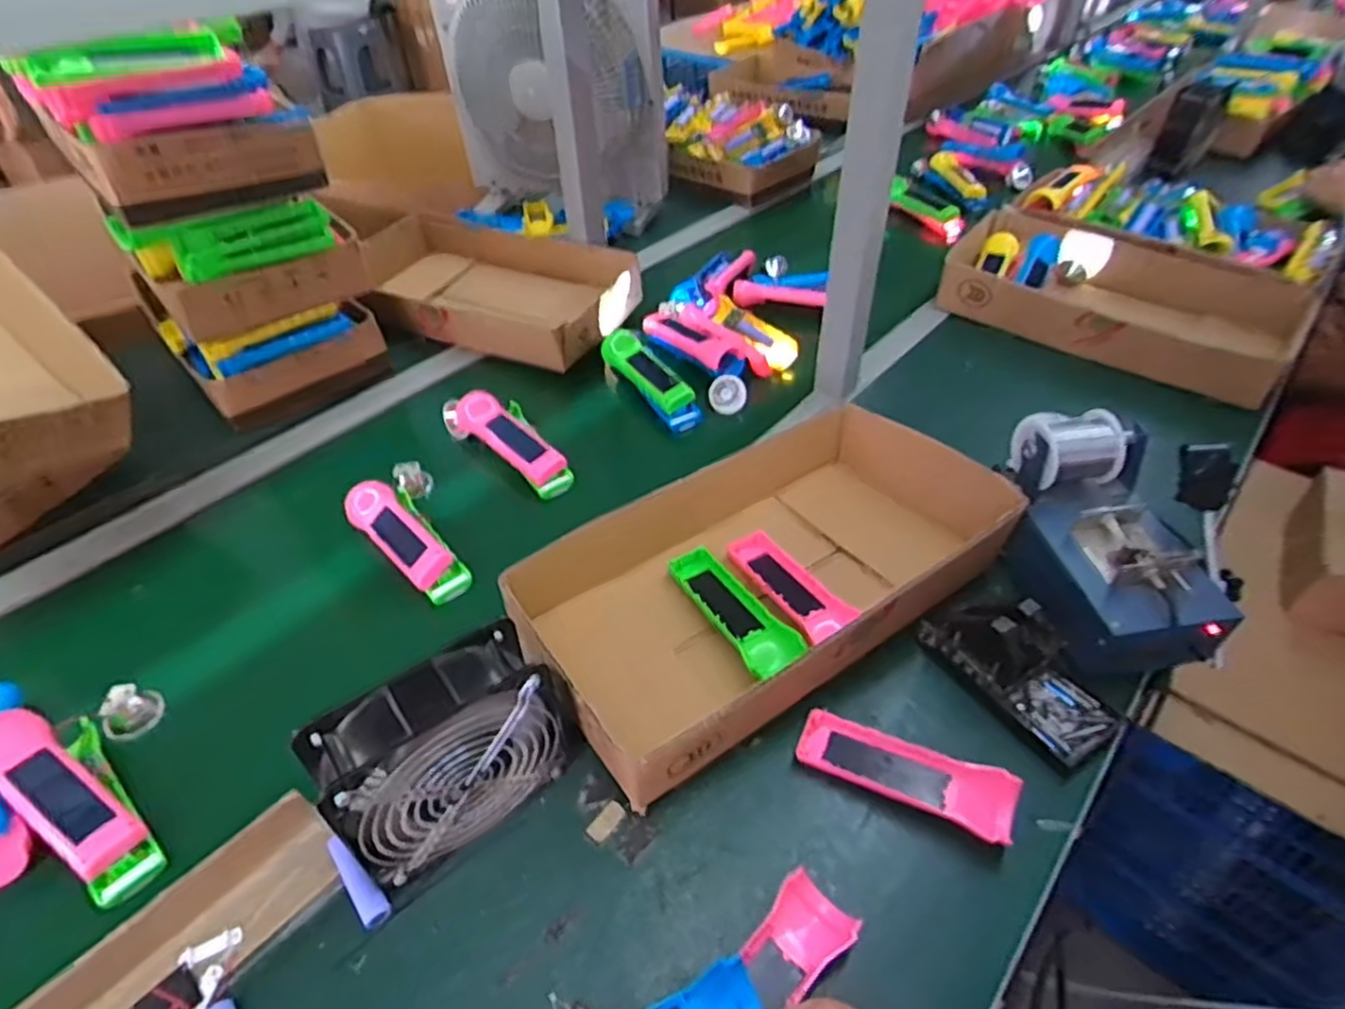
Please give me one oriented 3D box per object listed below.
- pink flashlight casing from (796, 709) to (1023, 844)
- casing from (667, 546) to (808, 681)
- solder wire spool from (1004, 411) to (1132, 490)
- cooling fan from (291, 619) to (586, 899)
[{"bbox_3d":[0.172,0.201,0.538,0.154,0.033,0.046,18,47,20],"label":"pink flashlight casing"},{"bbox_3d":[0.053,0.090,0.639,0.049,0.021,0.158,-23,47,-21],"label":"casing"},{"bbox_3d":[0.364,-0.053,0.649,0.089,0.063,0.068,-11,44,-9],"label":"solder wire spool"},{"bbox_3d":[-0.145,0.169,0.488,0.157,0.148,0.058,-27,49,-24],"label":"cooling fan"}]

